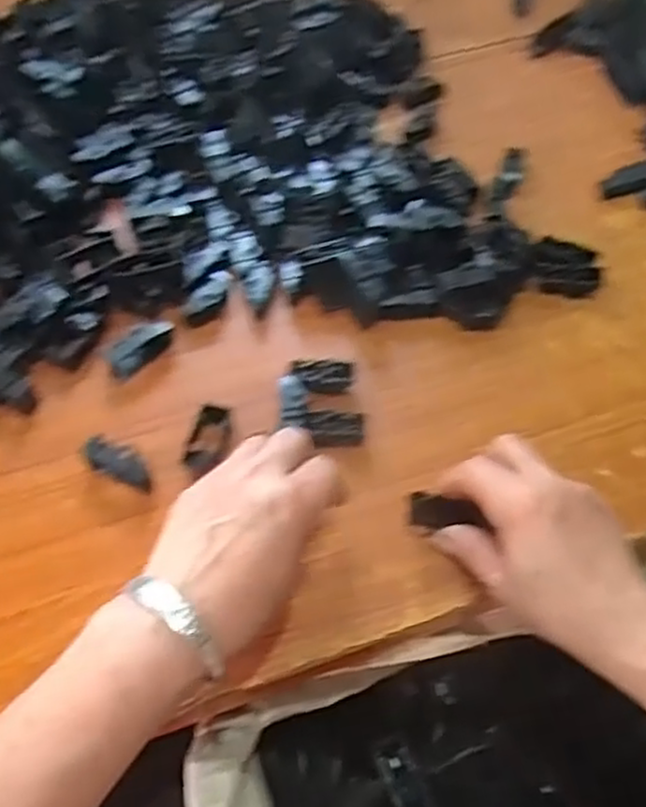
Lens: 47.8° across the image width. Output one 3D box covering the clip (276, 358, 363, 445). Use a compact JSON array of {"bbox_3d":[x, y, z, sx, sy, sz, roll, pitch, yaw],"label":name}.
[{"bbox_3d":[-0.003,-0.003,0.486,0.051,0.020,0.063,-5,59,-3],"label":"clip"}]

